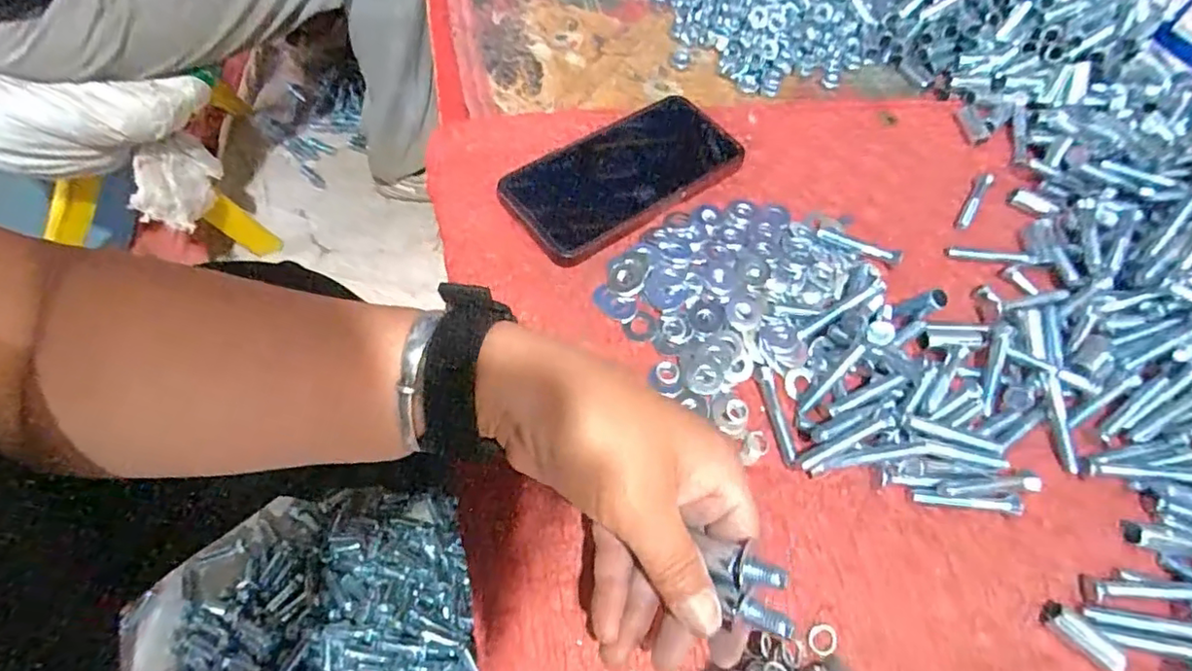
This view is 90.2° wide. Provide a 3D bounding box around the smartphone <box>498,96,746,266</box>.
[{"bbox_3d":[0.019,-0.113,0.409,0.161,0.013,0.082,-35,68,-21],"label":"smartphone"}]

